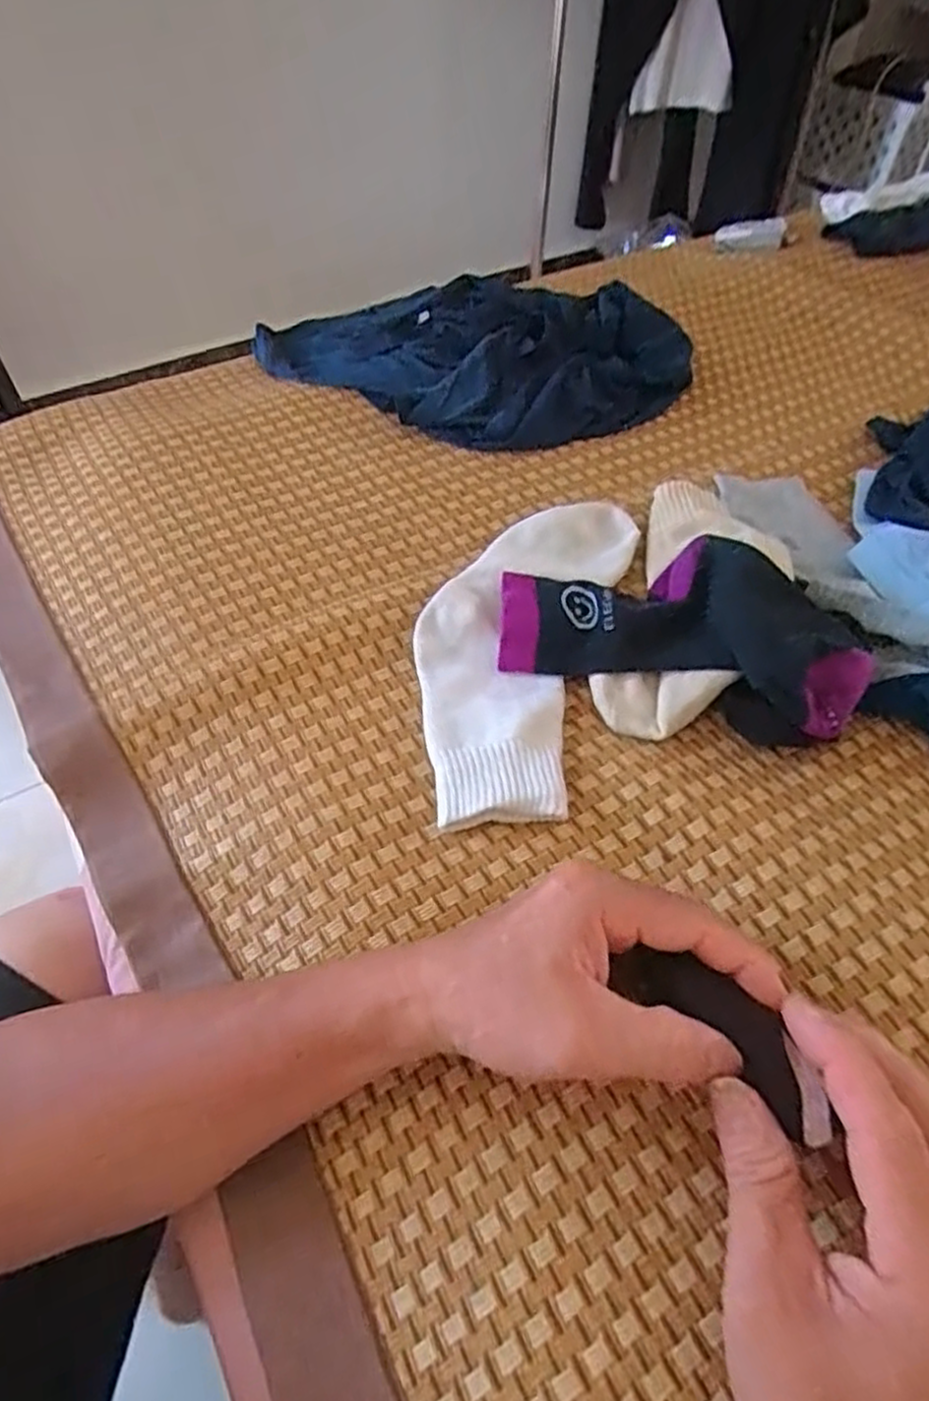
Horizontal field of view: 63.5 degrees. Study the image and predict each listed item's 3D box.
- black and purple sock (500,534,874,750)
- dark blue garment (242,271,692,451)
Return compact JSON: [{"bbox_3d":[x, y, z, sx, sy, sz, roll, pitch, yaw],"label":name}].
[{"bbox_3d":[0.129,-0.047,0.466,0.219,0.047,0.119,19,55,14],"label":"black and purple sock"},{"bbox_3d":[-0.015,-0.313,0.668,0.418,0.060,0.197,13,54,10],"label":"dark blue garment"}]

